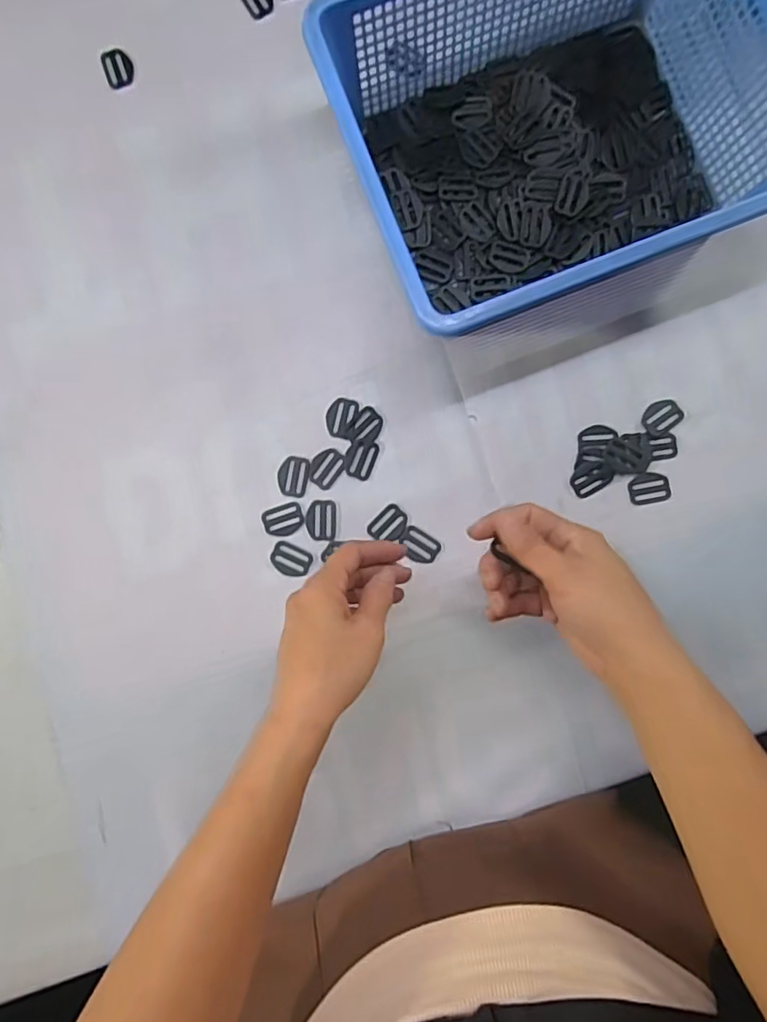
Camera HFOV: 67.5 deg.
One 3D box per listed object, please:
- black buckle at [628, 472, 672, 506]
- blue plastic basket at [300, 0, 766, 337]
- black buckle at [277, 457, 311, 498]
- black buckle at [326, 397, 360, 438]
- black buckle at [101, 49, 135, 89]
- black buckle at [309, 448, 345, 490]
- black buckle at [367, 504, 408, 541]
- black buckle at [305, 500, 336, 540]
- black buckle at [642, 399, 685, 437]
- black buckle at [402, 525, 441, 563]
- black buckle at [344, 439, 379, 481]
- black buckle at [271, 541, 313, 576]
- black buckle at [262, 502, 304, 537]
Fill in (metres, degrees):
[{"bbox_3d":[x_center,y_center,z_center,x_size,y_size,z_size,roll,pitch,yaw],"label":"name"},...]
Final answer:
[{"bbox_3d":[0.216,-0.019,0.465,0.035,0.004,0.025,-11,90,0],"label":"black buckle"},{"bbox_3d":[0.122,-0.272,0.419,0.294,0.103,0.242,-21,89,0],"label":"blue plastic basket"},{"bbox_3d":[-0.073,-0.028,0.464,0.024,0.004,0.032,9,90,0],"label":"black buckle"},{"bbox_3d":[-0.035,-0.077,0.468,0.024,0.004,0.032,16,90,1],"label":"black buckle"},{"bbox_3d":[-0.222,-0.371,0.482,0.024,0.004,0.031,-16,89,0],"label":"black buckle"},{"bbox_3d":[-0.046,-0.036,0.466,0.024,0.004,0.031,37,90,1],"label":"black buckle"},{"bbox_3d":[0.005,0.011,0.464,0.031,0.004,0.026,-44,89,0],"label":"black buckle"},{"bbox_3d":[-0.050,0.007,0.462,0.024,0.004,0.032,1,90,0],"label":"black buckle"},{"bbox_3d":[0.227,-0.077,0.467,0.034,0.004,0.025,-30,89,0],"label":"black buckle"},{"bbox_3d":[0.030,0.028,0.462,0.031,0.004,0.025,36,90,1],"label":"black buckle"},{"bbox_3d":[-0.018,-0.042,0.468,0.024,0.004,0.032,17,90,1],"label":"black buckle"},{"bbox_3d":[-0.074,0.039,0.459,0.033,0.005,0.024,23,90,1],"label":"black buckle"},{"bbox_3d":[-0.081,0.007,0.465,0.032,0.004,0.025,-20,89,0],"label":"black buckle"}]

